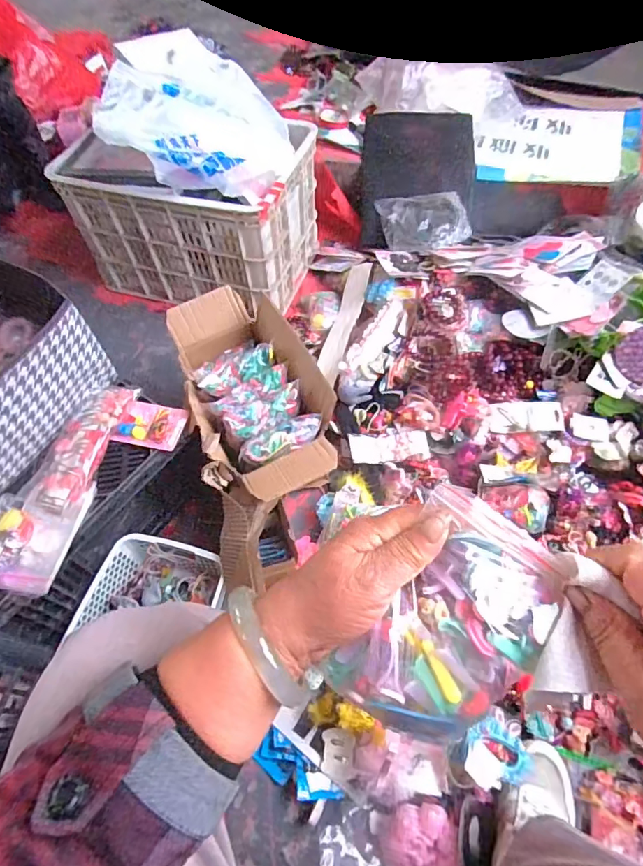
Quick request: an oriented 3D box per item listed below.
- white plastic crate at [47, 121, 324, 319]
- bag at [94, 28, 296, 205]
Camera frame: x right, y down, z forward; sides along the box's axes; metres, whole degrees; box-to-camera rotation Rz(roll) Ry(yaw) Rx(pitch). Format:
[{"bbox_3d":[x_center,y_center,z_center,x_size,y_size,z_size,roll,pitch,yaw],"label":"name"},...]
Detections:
[{"bbox_3d":[-0.283,-0.515,1.129,0.466,0.292,0.319,15,59,11],"label":"white plastic crate"},{"bbox_3d":[-0.229,-0.618,0.943,0.328,0.171,0.368,-6,58,-2],"label":"bag"}]

